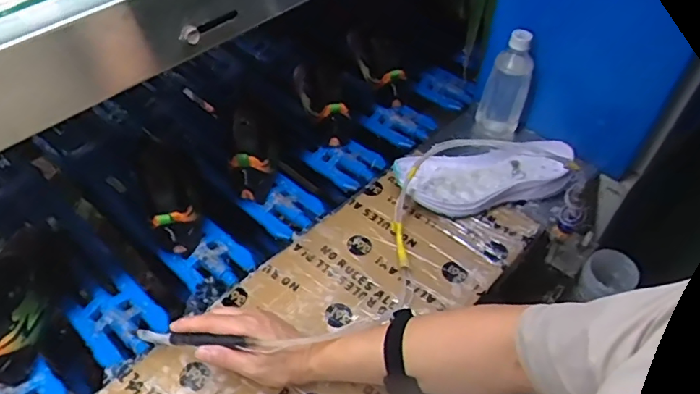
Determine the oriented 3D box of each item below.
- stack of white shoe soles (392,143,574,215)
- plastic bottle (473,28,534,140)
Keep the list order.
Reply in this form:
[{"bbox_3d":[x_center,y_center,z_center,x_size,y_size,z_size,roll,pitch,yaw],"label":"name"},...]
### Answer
[{"bbox_3d":[0.202,-0.028,0.798,0.270,0.040,0.101,-2,48,-4],"label":"stack of white shoe soles"},{"bbox_3d":[0.241,-0.165,0.848,0.070,0.185,0.054,-19,51,-18],"label":"plastic bottle"}]

